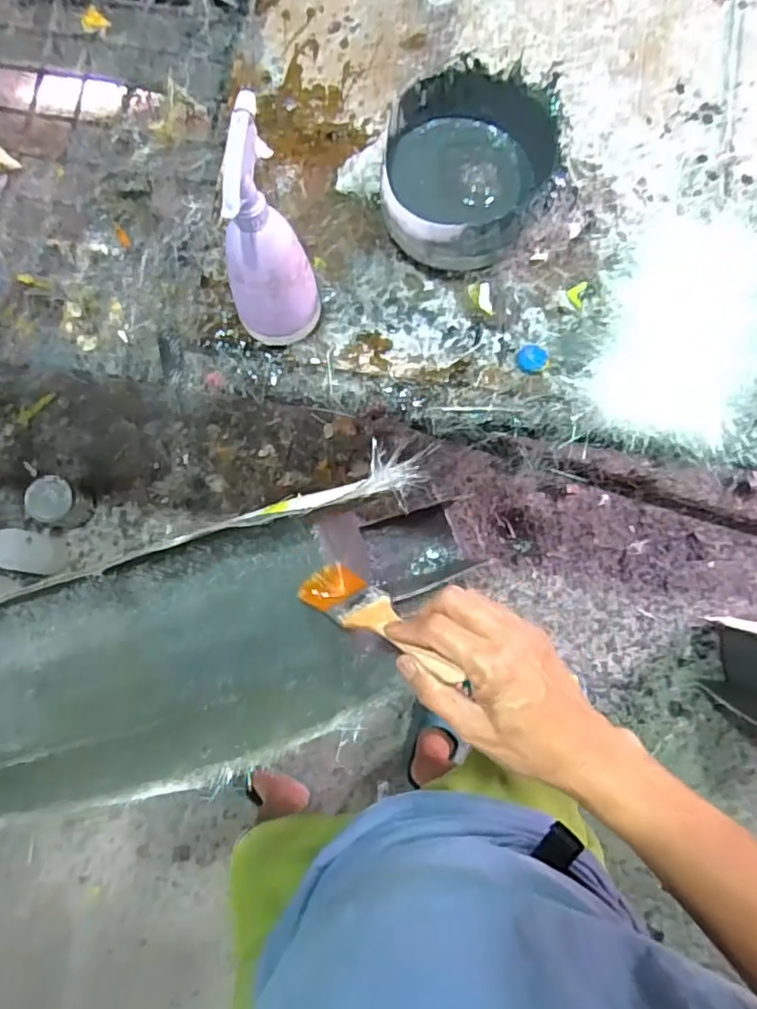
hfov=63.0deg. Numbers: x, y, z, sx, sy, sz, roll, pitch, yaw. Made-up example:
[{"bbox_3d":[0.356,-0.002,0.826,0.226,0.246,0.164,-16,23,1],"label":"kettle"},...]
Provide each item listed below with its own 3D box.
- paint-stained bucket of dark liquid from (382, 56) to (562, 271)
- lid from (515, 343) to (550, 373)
[{"bbox_3d":[0.089,-0.339,0.637,0.163,0.095,0.173,0,81,1],"label":"paint-stained bucket of dark liquid"},{"bbox_3d":[0.162,-0.153,0.647,0.031,0.006,0.030,0,81,1],"label":"lid"}]

